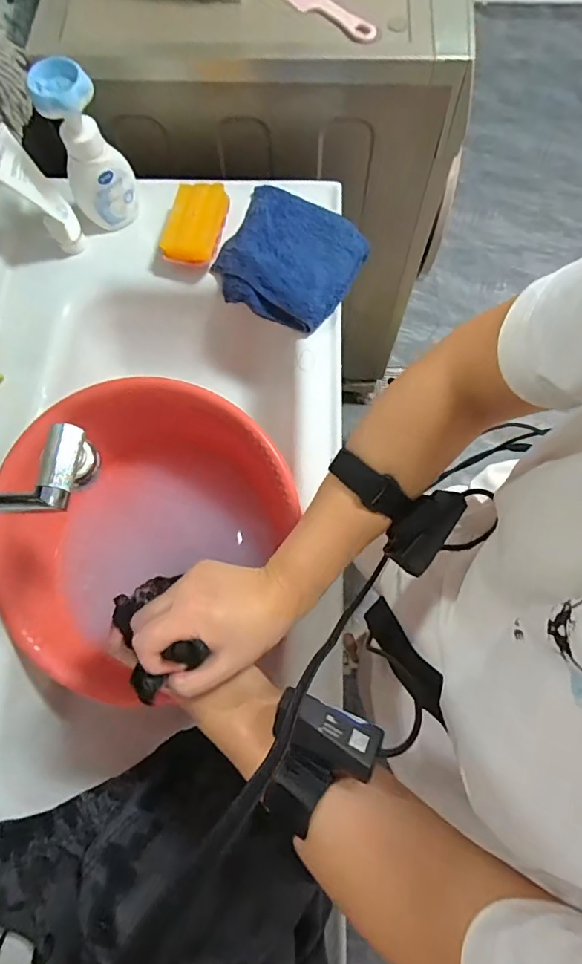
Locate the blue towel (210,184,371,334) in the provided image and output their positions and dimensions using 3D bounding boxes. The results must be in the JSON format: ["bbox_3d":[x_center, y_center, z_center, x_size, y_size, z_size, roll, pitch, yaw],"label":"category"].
[{"bbox_3d":[-0.002,-0.317,0.680,0.193,0.039,0.179,29,75,10],"label":"blue towel"}]

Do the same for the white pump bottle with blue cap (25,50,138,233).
[{"bbox_3d":[-0.263,-0.429,0.635,0.086,0.181,0.063,-28,74,-7],"label":"white pump bottle with blue cap"}]

